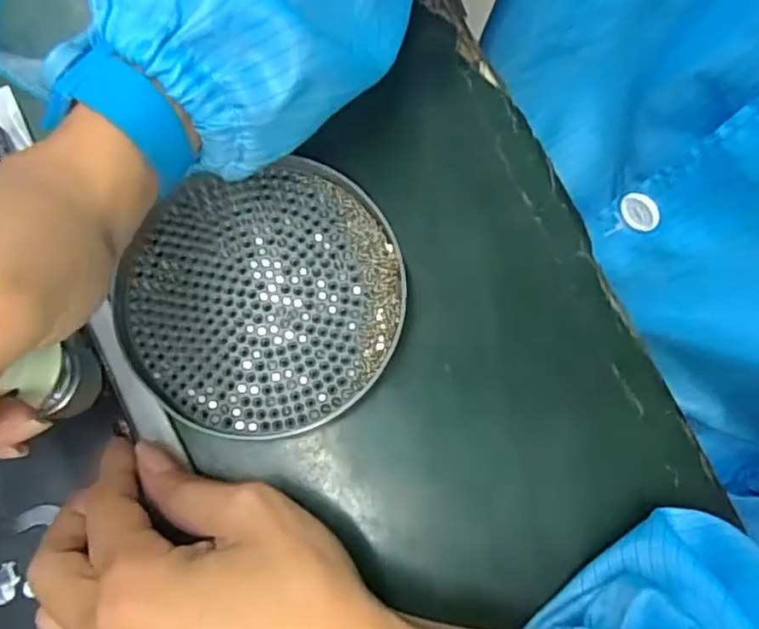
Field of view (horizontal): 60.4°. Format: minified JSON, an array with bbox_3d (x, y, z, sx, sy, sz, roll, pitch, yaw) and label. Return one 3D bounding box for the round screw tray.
[{"bbox_3d":[-0.048,-0.006,0.264,0.112,0.014,0.105,0,78,2],"label":"round screw tray"}]

